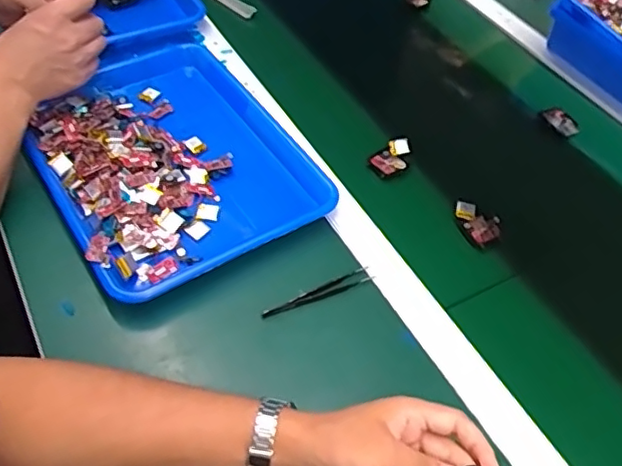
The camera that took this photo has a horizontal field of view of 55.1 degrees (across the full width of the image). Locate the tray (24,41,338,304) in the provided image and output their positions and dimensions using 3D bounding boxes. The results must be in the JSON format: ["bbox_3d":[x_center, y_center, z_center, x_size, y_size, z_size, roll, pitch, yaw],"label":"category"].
[{"bbox_3d":[-0.157,-0.089,0.656,0.258,0.039,0.339,-25,57,-22],"label":"tray"}]

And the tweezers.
[{"bbox_3d":[0.009,0.058,0.566,0.115,0.006,0.015,-22,56,-21],"label":"tweezers"}]

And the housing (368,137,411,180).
[{"bbox_3d":[0.096,-0.086,0.688,0.058,0.018,0.036,-34,60,-27],"label":"housing"}]

